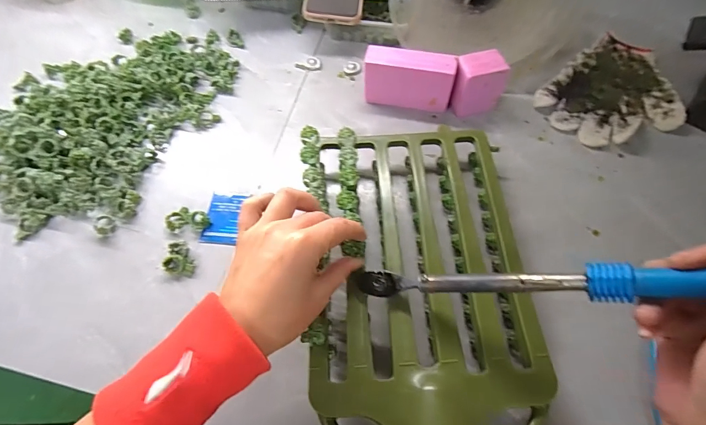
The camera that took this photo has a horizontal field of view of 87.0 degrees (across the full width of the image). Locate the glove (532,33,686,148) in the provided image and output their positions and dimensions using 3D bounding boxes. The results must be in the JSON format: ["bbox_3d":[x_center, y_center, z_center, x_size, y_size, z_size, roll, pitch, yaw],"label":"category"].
[{"bbox_3d":[0.349,-0.156,0.490,0.191,0.017,0.146,-40,69,-17],"label":"glove"}]

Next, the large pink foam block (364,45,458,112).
[{"bbox_3d":[0.070,-0.164,0.468,0.106,0.071,0.034,8,64,5],"label":"large pink foam block"}]

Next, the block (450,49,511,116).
[{"bbox_3d":[0.152,-0.158,0.465,0.062,0.069,0.045,-11,63,-4],"label":"block"}]

